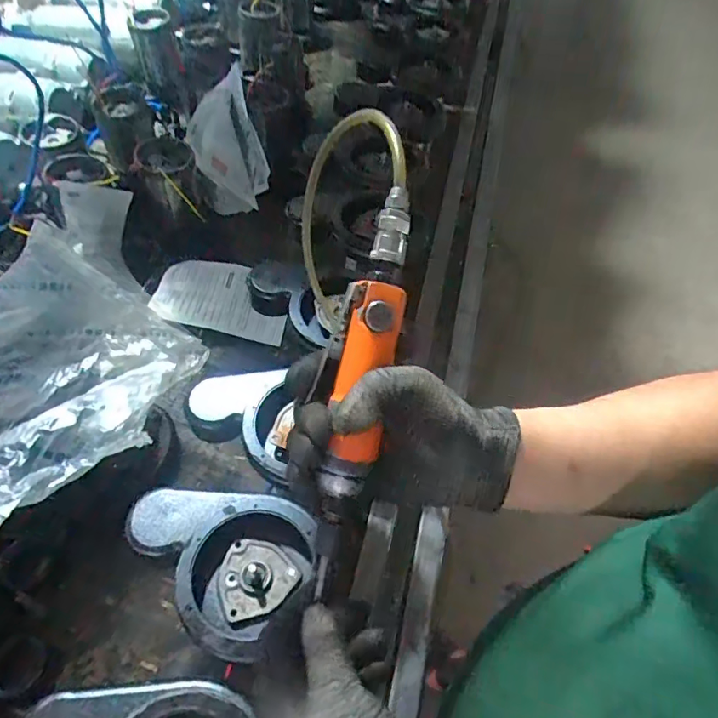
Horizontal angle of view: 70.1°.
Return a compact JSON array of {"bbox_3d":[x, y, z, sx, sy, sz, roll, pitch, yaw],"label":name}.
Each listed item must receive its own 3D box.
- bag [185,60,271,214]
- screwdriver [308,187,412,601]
[{"bbox_3d":[-0.256,-0.412,0.942,0.118,0.161,0.262,-17,59,-14],"label":"bag"},{"bbox_3d":[-0.002,0.018,0.327,0.041,0.035,0.261,11,89,4],"label":"screwdriver"}]

